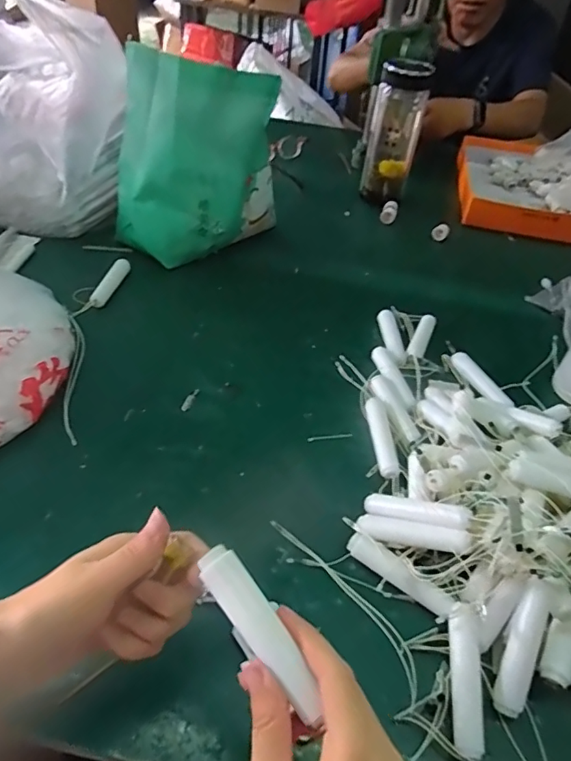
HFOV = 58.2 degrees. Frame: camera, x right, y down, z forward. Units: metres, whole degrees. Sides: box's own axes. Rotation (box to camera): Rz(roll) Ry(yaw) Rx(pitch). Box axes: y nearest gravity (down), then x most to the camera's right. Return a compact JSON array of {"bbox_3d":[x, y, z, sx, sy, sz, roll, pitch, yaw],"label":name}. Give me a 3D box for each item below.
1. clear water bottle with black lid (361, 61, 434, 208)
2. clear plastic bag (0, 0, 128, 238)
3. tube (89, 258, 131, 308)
[{"bbox_3d":[0.175,-0.394,0.833,0.081,0.210,0.075,11,44,7],"label":"clear water bottle with black lid"},{"bbox_3d":[-0.355,-0.354,0.719,0.250,0.261,0.179,6,43,2],"label":"clear plastic bag"},{"bbox_3d":[-0.224,-0.128,0.659,0.018,0.013,0.101,13,44,6],"label":"tube"}]

